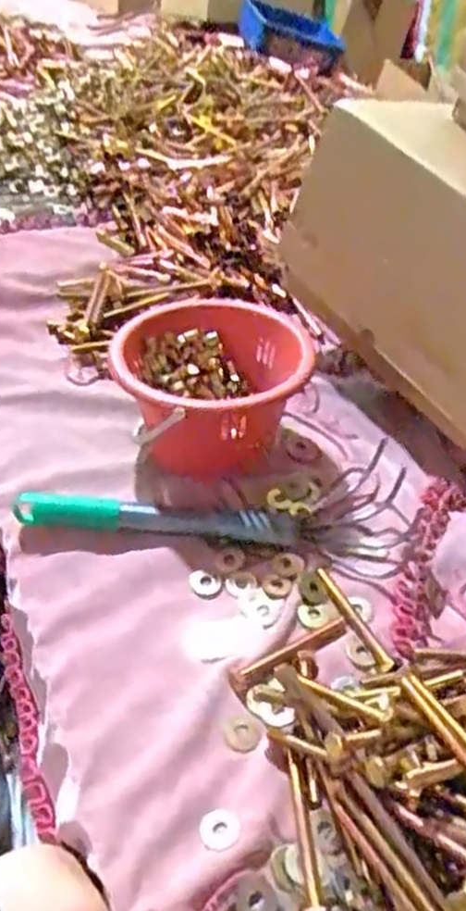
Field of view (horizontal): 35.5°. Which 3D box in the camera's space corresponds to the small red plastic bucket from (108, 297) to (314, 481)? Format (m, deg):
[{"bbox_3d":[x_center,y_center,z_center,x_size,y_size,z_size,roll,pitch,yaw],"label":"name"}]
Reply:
[{"bbox_3d":[-0.023,-0.060,0.663,0.160,0.107,0.163,3,46,-3],"label":"small red plastic bucket"}]

